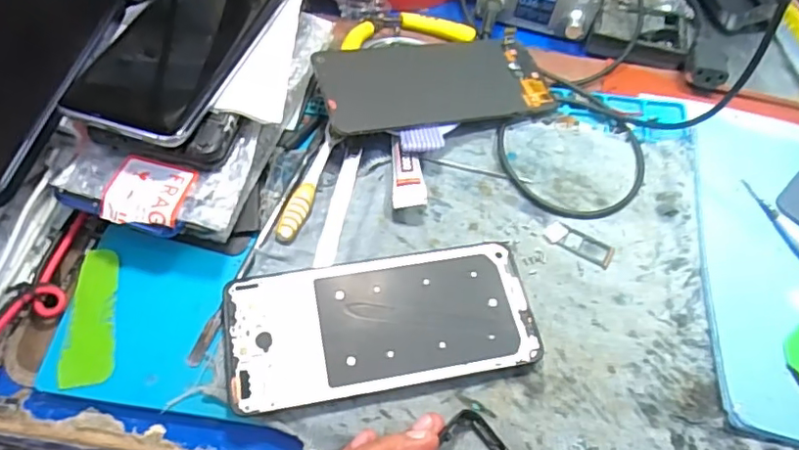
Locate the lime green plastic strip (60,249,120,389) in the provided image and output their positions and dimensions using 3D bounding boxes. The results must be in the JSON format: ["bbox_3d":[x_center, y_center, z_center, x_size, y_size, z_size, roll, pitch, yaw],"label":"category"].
[{"bbox_3d":[-0.156,0.046,0.296,0.023,0.004,0.071,-1,62,-16],"label":"lime green plastic strip"}]

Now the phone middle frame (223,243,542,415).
[{"bbox_3d":[-0.009,0.050,0.304,0.156,0.010,0.071,-7,59,-11],"label":"phone middle frame"}]

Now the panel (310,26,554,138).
[{"bbox_3d":[0.023,-0.096,0.382,0.152,0.008,0.077,-11,56,-19],"label":"panel"}]

